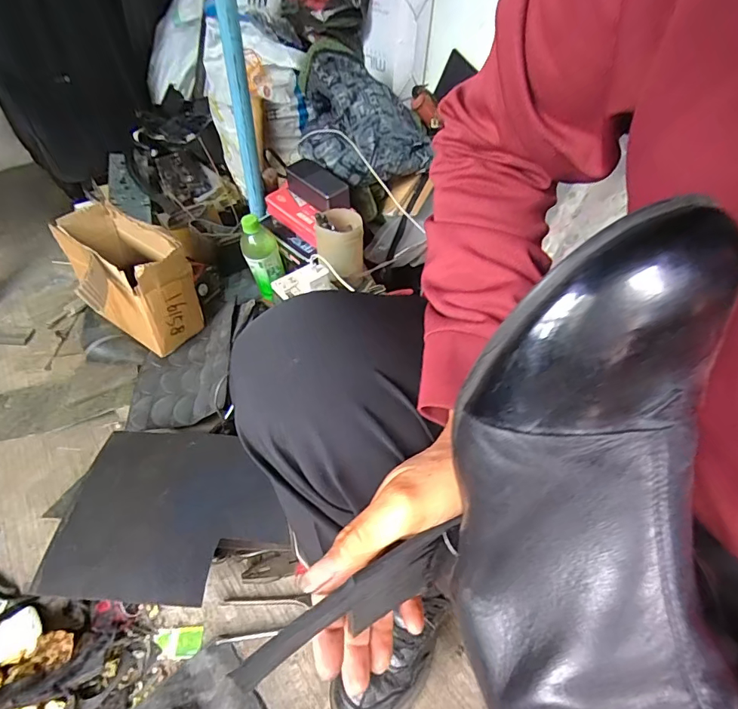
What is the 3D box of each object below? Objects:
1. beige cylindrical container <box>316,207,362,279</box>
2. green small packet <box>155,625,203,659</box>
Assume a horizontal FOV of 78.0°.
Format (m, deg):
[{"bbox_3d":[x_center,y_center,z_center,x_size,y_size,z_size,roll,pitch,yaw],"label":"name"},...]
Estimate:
[{"bbox_3d":[-0.051,-0.189,0.774,0.079,0.083,0.085,2,44,-2],"label":"beige cylindrical container"},{"bbox_3d":[-0.235,0.356,0.562,0.055,0.004,0.034,-3,46,-9],"label":"green small packet"}]

